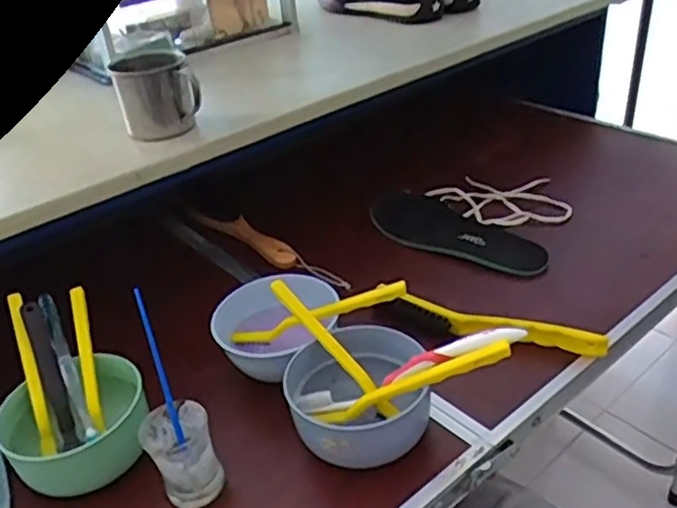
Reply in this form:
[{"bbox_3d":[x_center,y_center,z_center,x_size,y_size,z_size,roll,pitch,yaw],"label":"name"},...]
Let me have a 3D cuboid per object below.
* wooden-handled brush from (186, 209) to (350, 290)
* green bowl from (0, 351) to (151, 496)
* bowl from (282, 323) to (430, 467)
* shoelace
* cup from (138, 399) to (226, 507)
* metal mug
[{"bbox_3d":[-0.088,-0.011,0.774,0.032,0.018,0.257,-32,40,-34],"label":"wooden-handled brush"},{"bbox_3d":[-0.202,0.135,0.516,0.111,0.047,0.093,-22,36,-24],"label":"green bowl"},{"bbox_3d":[0.010,0.109,0.514,0.112,0.052,0.105,-4,32,3],"label":"bowl"},{"bbox_3d":[0.201,-0.068,0.824,0.171,0.015,0.120,8,35,21],"label":"shoelace"},{"bbox_3d":[-0.114,0.148,0.487,0.046,0.066,0.047,-4,32,3],"label":"cup"},{"bbox_3d":[-0.186,-0.162,0.678,0.076,0.078,0.069,-15,33,-13],"label":"metal mug"}]

